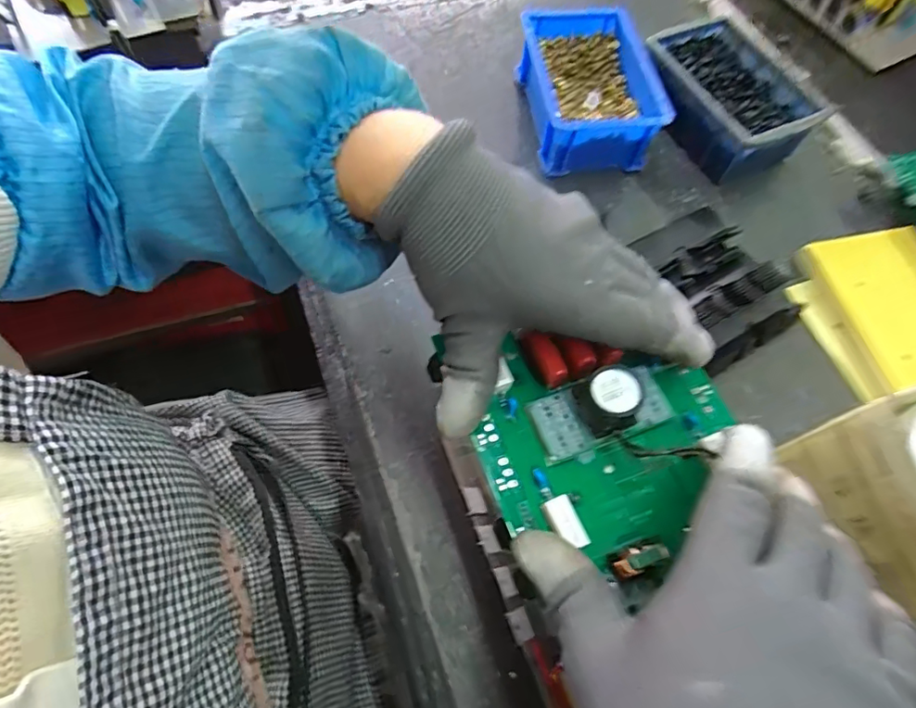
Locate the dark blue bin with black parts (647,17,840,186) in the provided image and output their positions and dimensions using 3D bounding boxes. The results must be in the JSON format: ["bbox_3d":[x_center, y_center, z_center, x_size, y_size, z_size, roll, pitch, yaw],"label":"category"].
[{"bbox_3d":[0.240,-0.229,0.482,0.110,0.060,0.146,-23,67,-13],"label":"dark blue bin with black parts"}]

